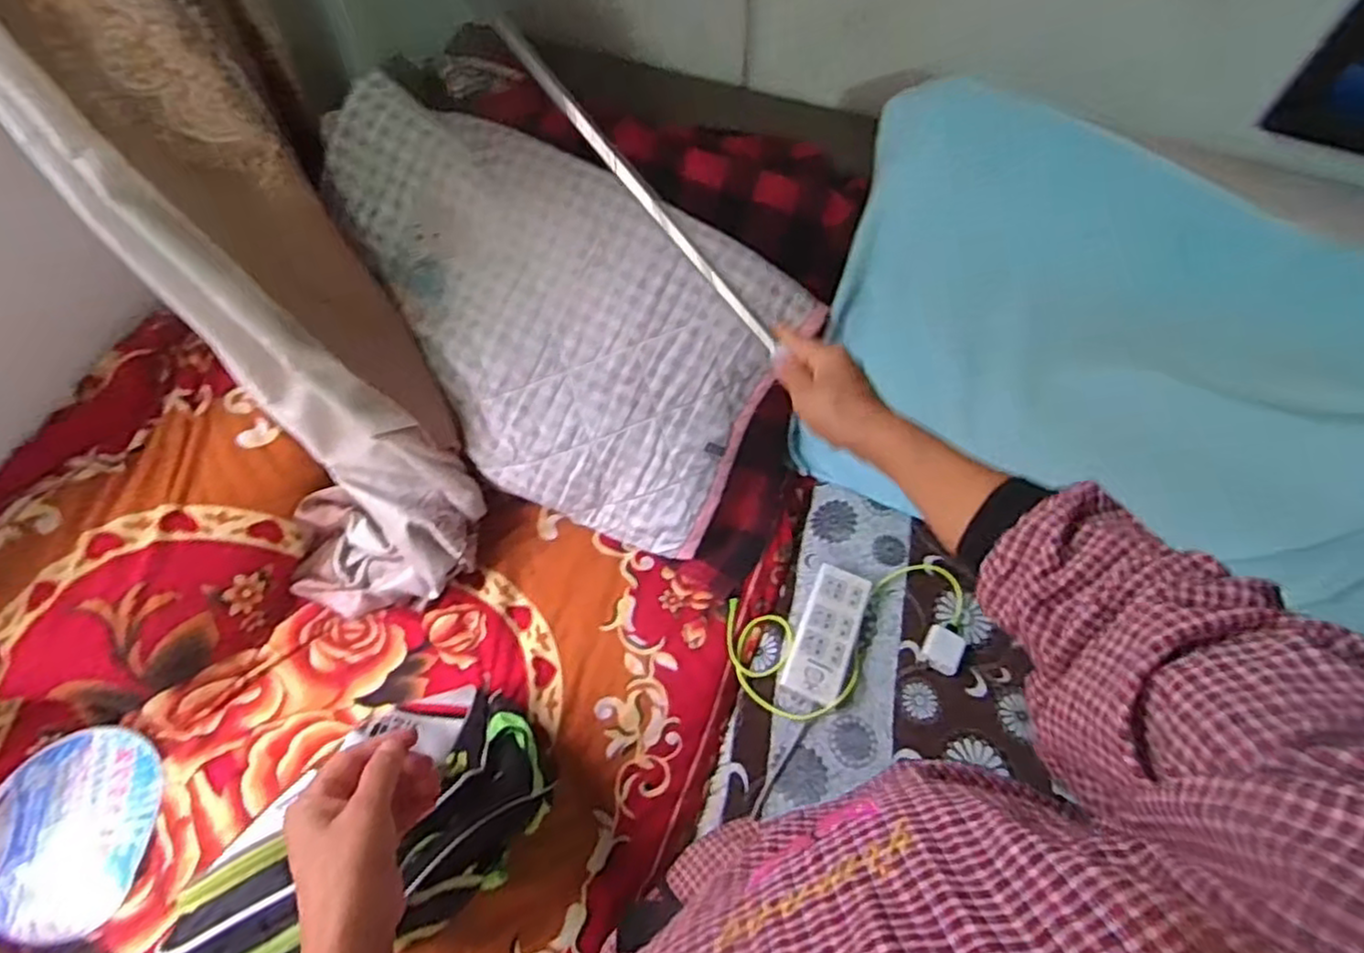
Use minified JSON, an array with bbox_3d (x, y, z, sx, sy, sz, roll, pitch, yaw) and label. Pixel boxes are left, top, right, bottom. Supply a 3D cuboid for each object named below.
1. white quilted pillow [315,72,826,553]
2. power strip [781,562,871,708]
[{"bbox_3d":[-0.197,-0.196,0.983,0.678,0.120,0.452,20,99,-7],"label":"white quilted pillow"},{"bbox_3d":[0.201,0.218,1.006,0.080,0.043,0.197,20,62,10],"label":"power strip"}]

